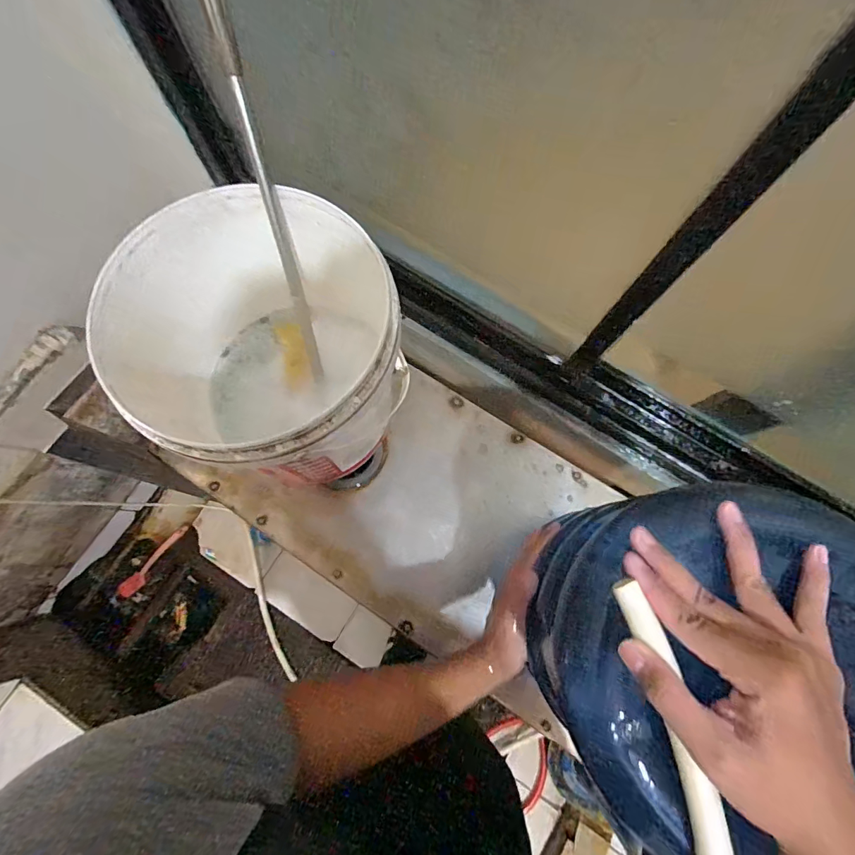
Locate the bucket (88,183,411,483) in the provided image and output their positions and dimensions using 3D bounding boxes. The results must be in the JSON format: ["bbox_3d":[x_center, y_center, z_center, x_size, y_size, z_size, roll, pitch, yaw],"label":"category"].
[{"bbox_3d":[-0.199,-0.086,0.596,0.323,0.338,0.323,0,76,-1],"label":"bucket"}]

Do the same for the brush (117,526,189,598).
[{"bbox_3d":[-0.884,0.431,1.387,0.313,0.054,0.057,-45,80,9],"label":"brush"}]

